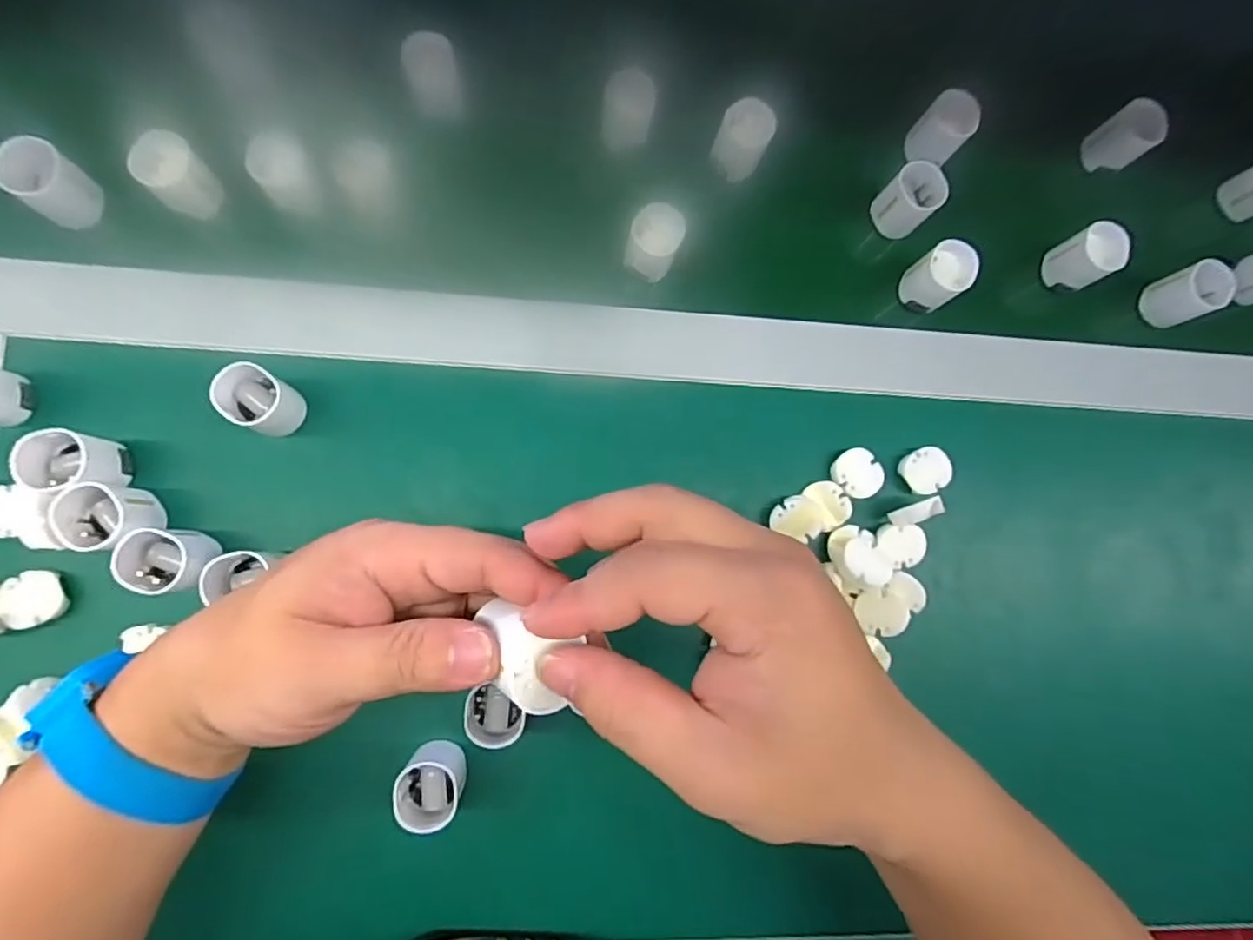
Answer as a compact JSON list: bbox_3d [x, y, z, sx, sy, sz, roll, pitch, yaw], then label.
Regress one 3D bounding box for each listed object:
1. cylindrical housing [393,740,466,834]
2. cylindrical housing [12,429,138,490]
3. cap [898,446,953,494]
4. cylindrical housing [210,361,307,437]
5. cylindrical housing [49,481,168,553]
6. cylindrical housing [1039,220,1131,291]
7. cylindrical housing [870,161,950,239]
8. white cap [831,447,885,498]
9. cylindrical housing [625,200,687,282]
[{"bbox_3d":[-0.095,0.153,0.314,0.030,0.043,0.032,1,84,-8],"label":"cylindrical housing"},{"bbox_3d":[-0.262,-0.003,0.308,0.033,0.039,0.027,4,83,-7],"label":"cylindrical housing"},{"bbox_3d":[0.169,0.000,0.362,0.025,0.011,0.024,1,84,-8],"label":"cap"},{"bbox_3d":[-0.183,-0.034,0.325,0.032,0.042,0.028,36,80,-3],"label":"cylindrical housing"},{"bbox_3d":[-0.245,0.023,0.307,0.032,0.043,0.030,1,84,-8],"label":"cylindrical housing"},{"bbox_3d":[0.275,-0.127,0.389,0.025,0.043,0.031,-21,87,-9],"label":"cylindrical housing"},{"bbox_3d":[0.168,-0.161,0.382,0.026,0.035,0.030,-44,91,-10],"label":"cylindrical housing"},{"bbox_3d":[0.131,0.002,0.361,0.027,0.007,0.028,1,84,-8],"label":"white cap"},{"bbox_3d":[0.016,-0.129,0.362,0.028,0.035,0.029,1,84,-8],"label":"cylindrical housing"}]

